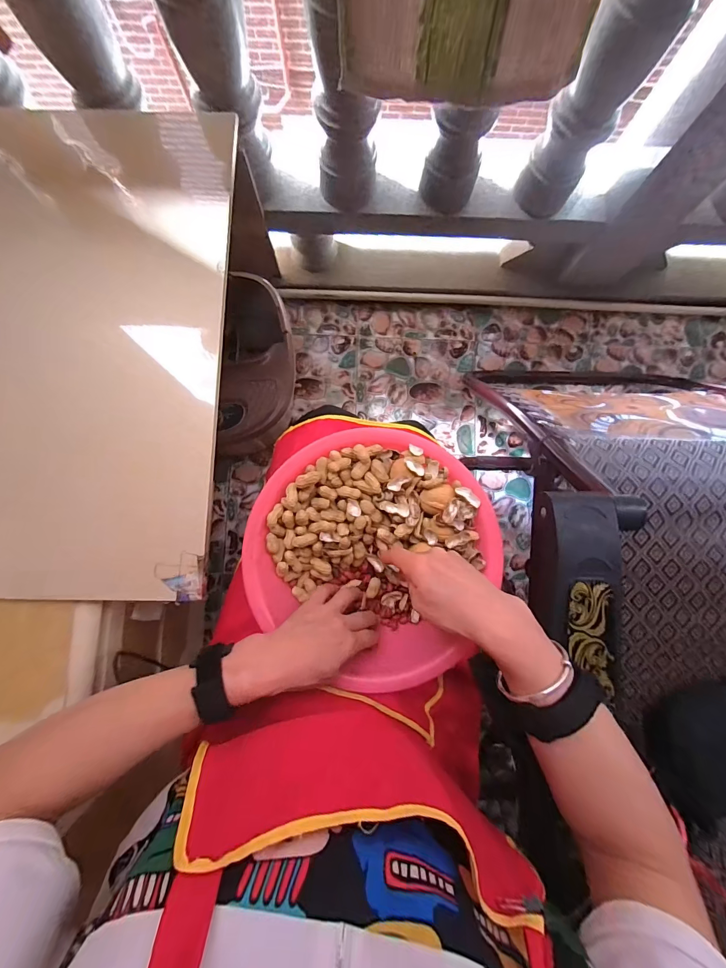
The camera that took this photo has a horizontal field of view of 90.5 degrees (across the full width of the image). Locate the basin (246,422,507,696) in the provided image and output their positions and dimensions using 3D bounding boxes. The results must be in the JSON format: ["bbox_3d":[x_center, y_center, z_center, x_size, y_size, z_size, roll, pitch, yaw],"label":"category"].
[{"bbox_3d":[0.008,0.069,0.404,0.253,0.074,0.244,0,84,-2],"label":"basin"}]

